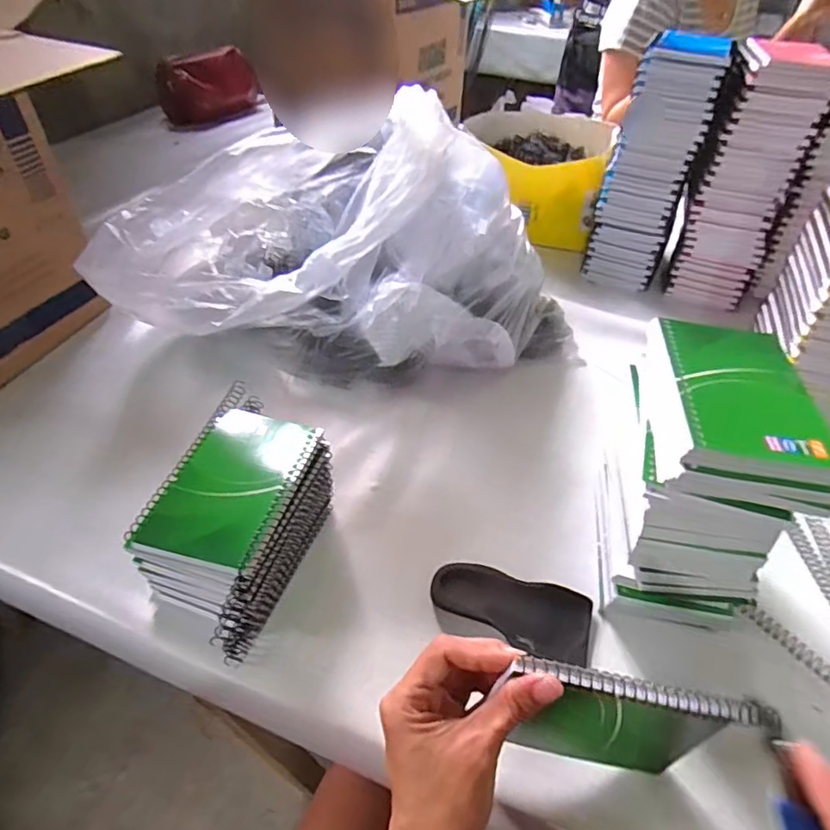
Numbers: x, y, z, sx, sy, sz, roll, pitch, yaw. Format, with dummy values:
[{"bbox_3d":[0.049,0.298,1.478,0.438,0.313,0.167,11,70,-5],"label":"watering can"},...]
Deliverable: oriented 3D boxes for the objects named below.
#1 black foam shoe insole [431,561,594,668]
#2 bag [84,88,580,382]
[{"bbox_3d":[0.073,0.148,0.428,0.120,0.019,0.054,15,47,13],"label":"black foam shoe insole"},{"bbox_3d":[-0.077,-0.196,0.619,0.500,0.231,0.262,-10,46,-12],"label":"bag"}]

